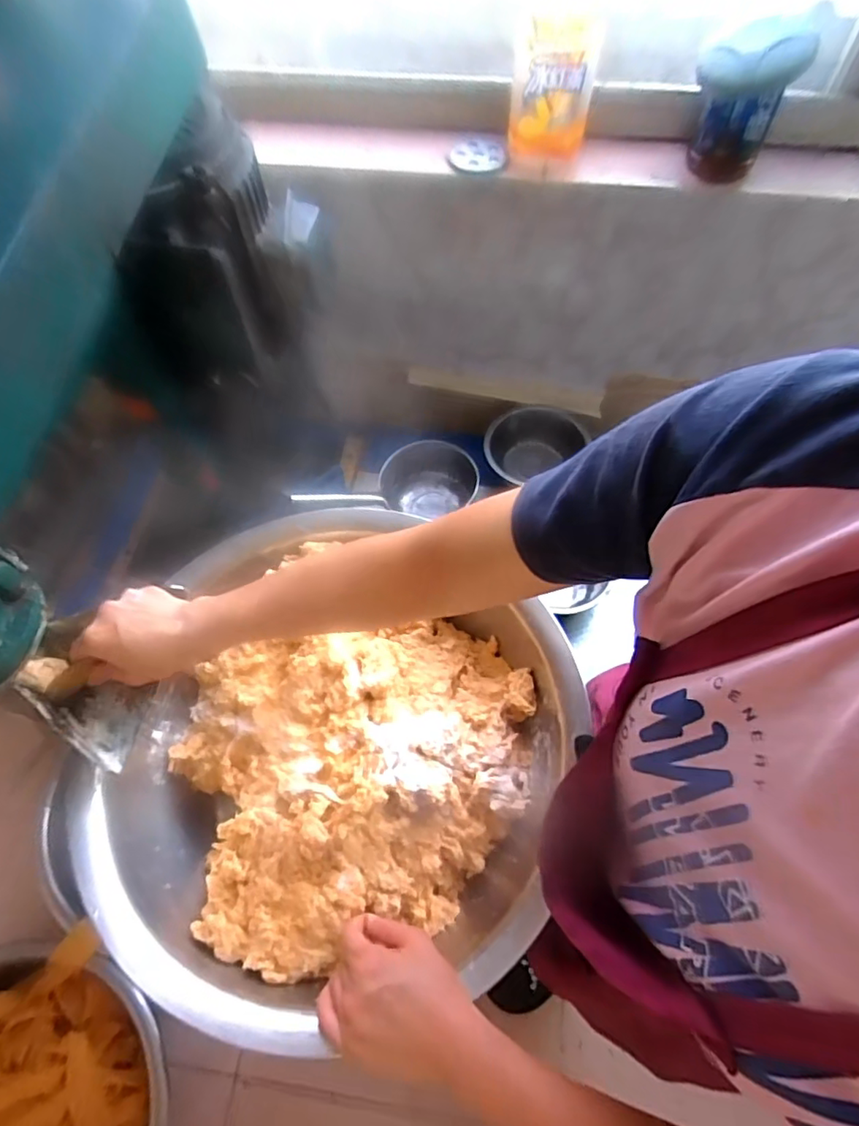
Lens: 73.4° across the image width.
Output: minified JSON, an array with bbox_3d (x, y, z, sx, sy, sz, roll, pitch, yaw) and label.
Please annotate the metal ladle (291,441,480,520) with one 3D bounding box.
[{"bbox_3d":[-0.069,-0.131,0.969,0.318,0.111,0.105,-15,60,-31],"label":"metal ladle"}]

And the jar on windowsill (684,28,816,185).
[{"bbox_3d":[0.381,-0.561,0.719,0.117,0.151,0.090,18,64,10],"label":"jar on windowsill"}]

